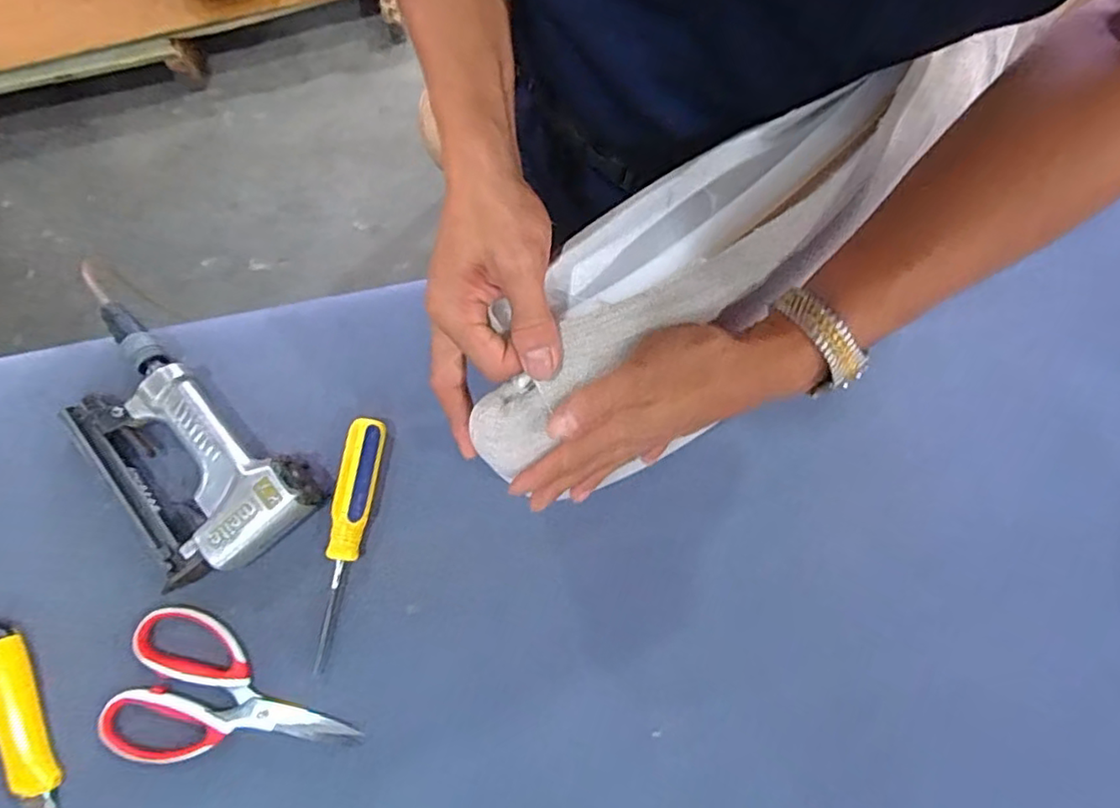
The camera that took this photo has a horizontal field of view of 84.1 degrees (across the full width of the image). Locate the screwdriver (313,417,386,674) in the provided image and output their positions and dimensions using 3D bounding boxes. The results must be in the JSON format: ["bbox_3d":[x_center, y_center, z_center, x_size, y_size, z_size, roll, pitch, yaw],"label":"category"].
[{"bbox_3d":[-0.172,0.108,0.496,0.030,0.027,0.192,8,79,1],"label":"screwdriver"}]

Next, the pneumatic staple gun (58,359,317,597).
[{"bbox_3d":[-0.300,0.047,0.500,0.128,0.040,0.191,-42,82,-8],"label":"pneumatic staple gun"}]

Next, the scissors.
[{"bbox_3d":[-0.245,0.230,0.470,0.185,0.010,0.104,17,79,3],"label":"scissors"}]

